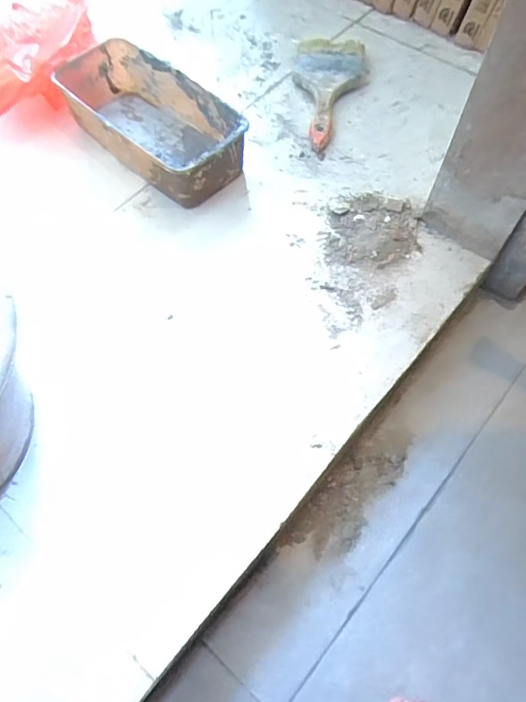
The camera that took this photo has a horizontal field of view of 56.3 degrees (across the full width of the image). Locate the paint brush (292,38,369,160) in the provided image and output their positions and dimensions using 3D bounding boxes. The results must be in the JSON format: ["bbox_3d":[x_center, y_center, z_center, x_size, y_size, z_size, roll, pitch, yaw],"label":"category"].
[{"bbox_3d":[0.087,-0.350,0.667,0.099,0.027,0.212,7,63,5],"label":"paint brush"}]

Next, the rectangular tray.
[{"bbox_3d":[-0.141,-0.289,0.618,0.259,0.069,0.117,41,71,19],"label":"rectangular tray"}]

